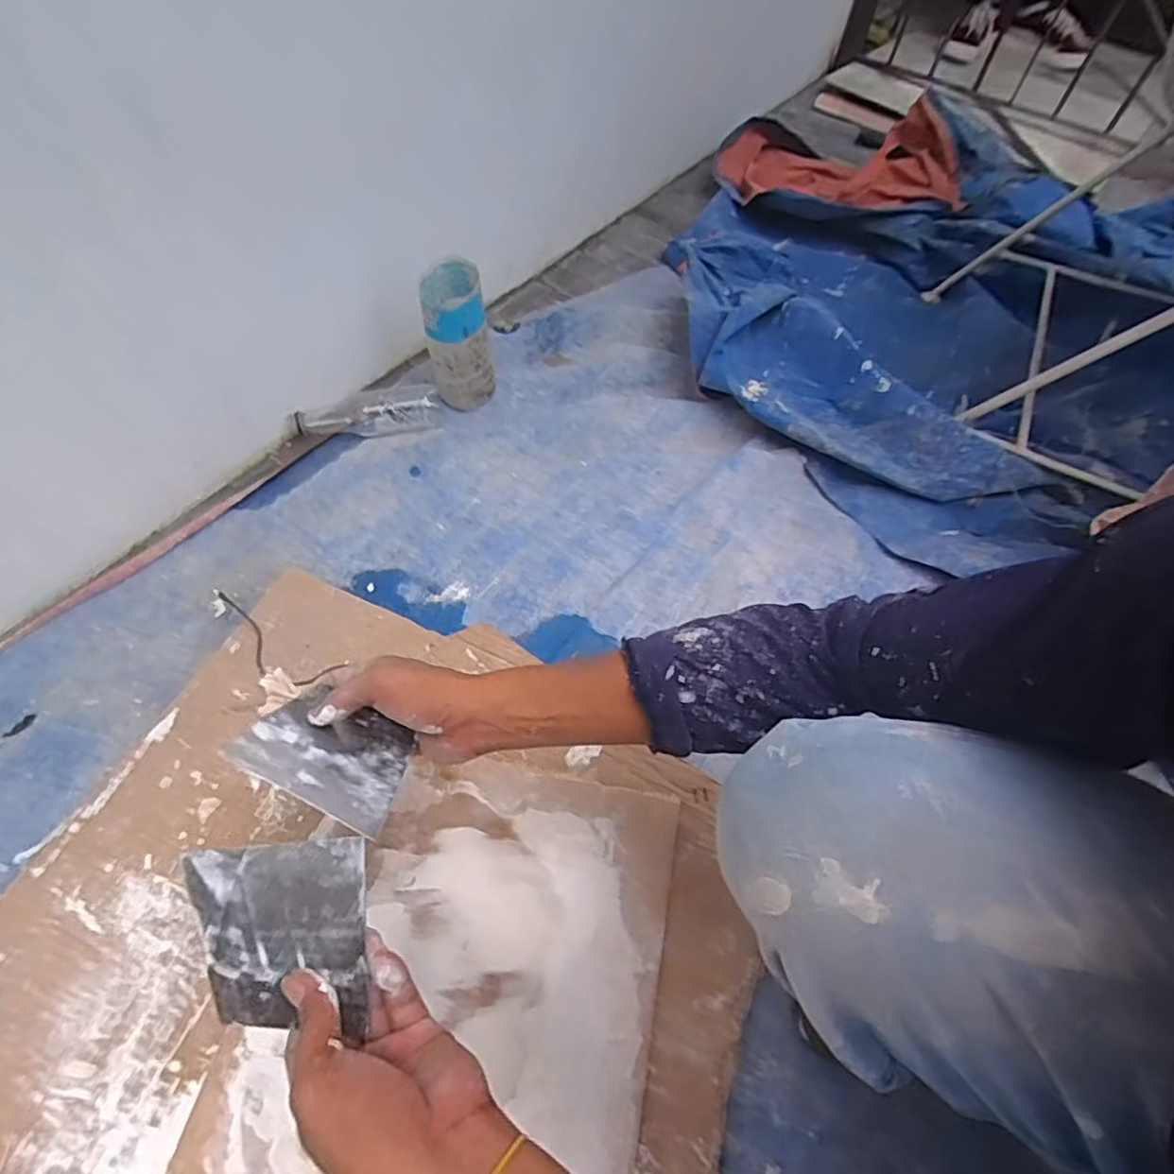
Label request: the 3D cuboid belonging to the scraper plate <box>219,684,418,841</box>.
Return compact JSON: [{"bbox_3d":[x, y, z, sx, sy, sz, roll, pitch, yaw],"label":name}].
[{"bbox_3d":[-0.167,0.107,0.410,0.100,0.004,0.086,25,27,-5],"label":"scraper plate"}]

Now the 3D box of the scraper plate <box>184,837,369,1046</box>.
[{"bbox_3d":[-0.172,0.192,0.351,0.136,0.004,0.096,-13,84,23],"label":"scraper plate"}]

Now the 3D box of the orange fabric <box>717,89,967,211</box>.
[{"bbox_3d":[0.453,-0.784,1.161,0.450,0.115,0.298,16,57,21],"label":"orange fabric"}]

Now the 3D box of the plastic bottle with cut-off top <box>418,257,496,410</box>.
[{"bbox_3d":[-0.166,-0.319,0.819,0.075,0.162,0.077,-7,58,-9],"label":"plastic bottle with cut-off top"}]

